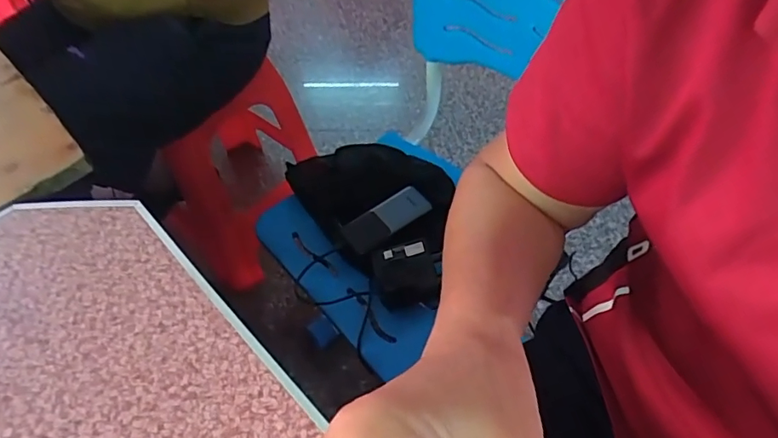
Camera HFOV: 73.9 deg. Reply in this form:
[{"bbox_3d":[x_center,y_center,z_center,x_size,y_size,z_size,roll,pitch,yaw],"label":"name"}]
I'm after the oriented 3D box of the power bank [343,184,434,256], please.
[{"bbox_3d":[-0.005,-0.001,0.736,0.125,0.014,0.057,-29,55,-18],"label":"power bank"}]

